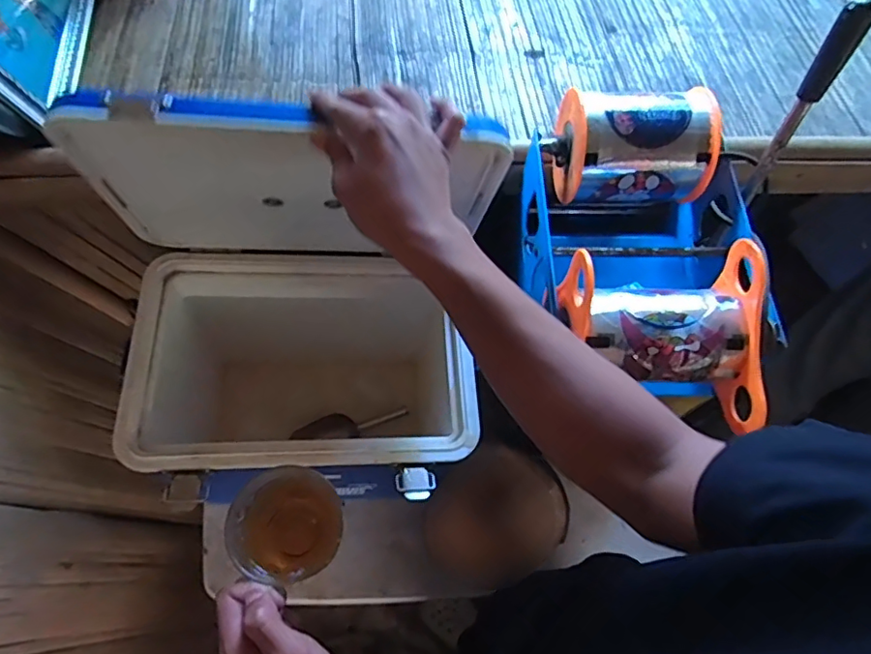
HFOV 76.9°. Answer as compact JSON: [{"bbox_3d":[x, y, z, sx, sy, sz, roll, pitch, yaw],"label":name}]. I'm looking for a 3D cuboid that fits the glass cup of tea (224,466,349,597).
[{"bbox_3d":[-0.110,0.152,0.418,0.076,0.058,0.078,2,63,-3],"label":"glass cup of tea"}]

